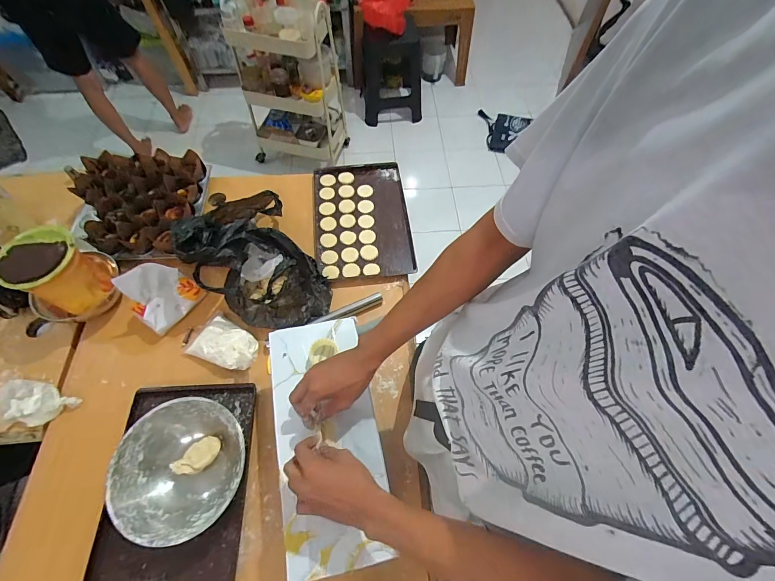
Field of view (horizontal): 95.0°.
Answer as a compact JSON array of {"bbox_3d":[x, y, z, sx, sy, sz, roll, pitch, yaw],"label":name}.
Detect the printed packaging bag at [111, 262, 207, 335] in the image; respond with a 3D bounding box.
[{"bbox_3d":[-0.486,0.004,0.762,0.083,0.119,0.130,37,68,17],"label":"printed packaging bag"}]

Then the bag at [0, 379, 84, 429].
[{"bbox_3d":[-0.700,0.221,0.693,0.172,0.024,0.083,9,62,4],"label":"bag"}]

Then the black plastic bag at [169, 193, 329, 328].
[{"bbox_3d":[-0.299,-0.082,0.790,0.238,0.161,0.353,-30,66,-16],"label":"black plastic bag"}]

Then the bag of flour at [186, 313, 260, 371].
[{"bbox_3d":[-0.348,0.108,0.763,0.145,0.038,0.101,18,63,8],"label":"bag of flour"}]

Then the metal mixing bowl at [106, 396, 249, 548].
[{"bbox_3d":[-0.358,0.313,0.630,0.204,0.085,0.205,0,62,-1],"label":"metal mixing bowl"}]

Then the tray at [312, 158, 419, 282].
[{"bbox_3d":[-0.067,-0.193,0.942,0.247,0.029,0.364,-7,62,-5],"label":"tray"}]

